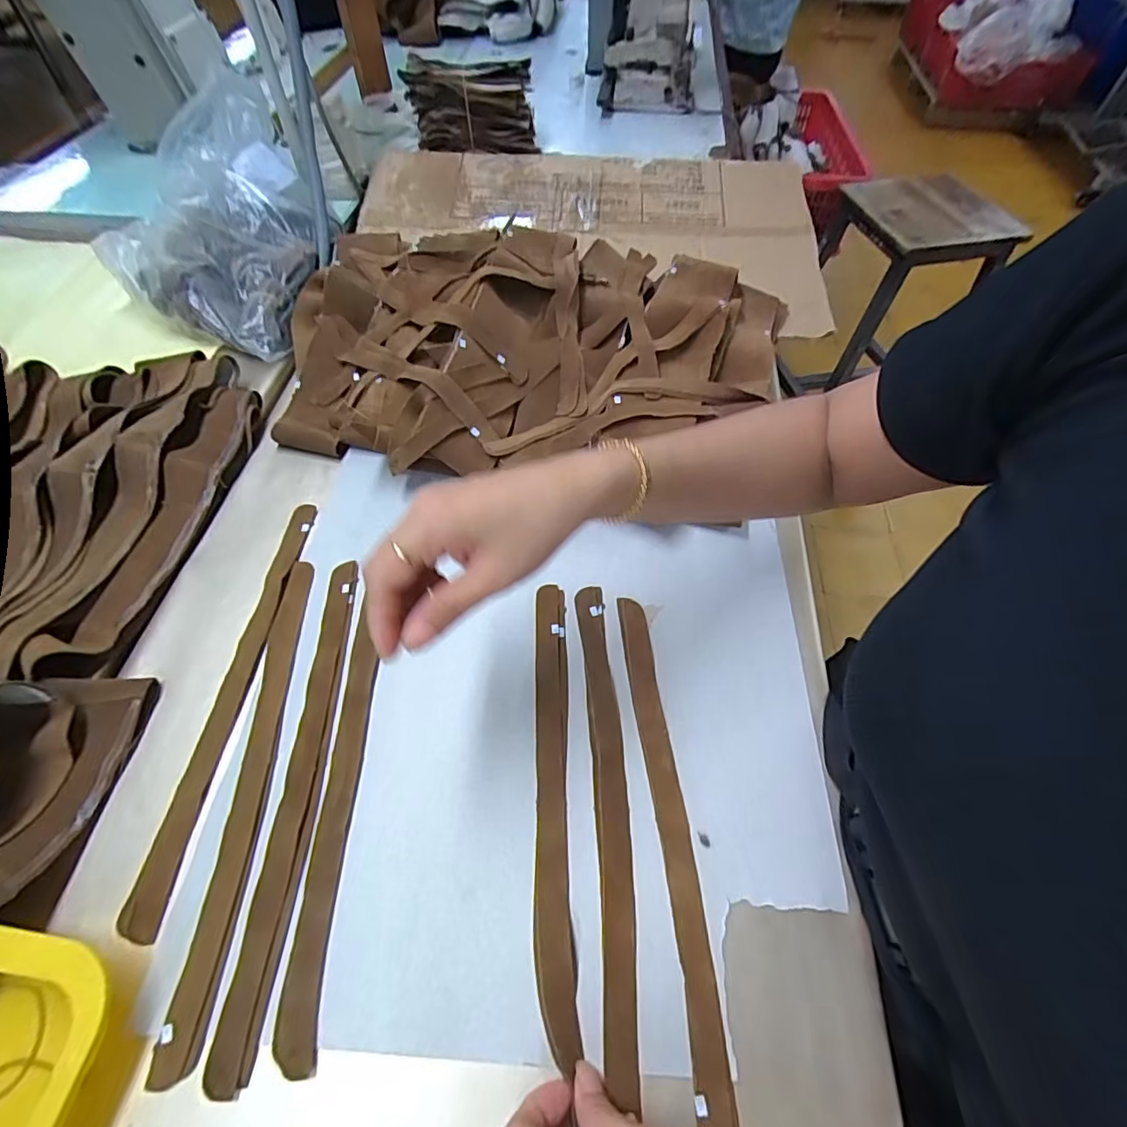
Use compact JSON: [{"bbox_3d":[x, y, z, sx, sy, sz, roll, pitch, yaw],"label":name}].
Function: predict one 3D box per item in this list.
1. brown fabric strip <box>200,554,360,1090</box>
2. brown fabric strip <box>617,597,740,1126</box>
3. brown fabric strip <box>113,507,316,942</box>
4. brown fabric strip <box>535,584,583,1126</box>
[{"bbox_3d":[-0.176,0.138,0.367,0.025,0.004,0.320,0,57,-1],"label":"brown fabric strip"},{"bbox_3d":[0.069,0.164,0.350,0.025,0.006,0.316,-1,57,-7],"label":"brown fabric strip"},{"bbox_3d":[-0.243,0.085,0.404,0.024,0.006,0.317,3,57,1],"label":"brown fabric strip"},{"bbox_3d":[-0.007,0.142,0.363,0.023,0.008,0.285,3,58,-8],"label":"brown fabric strip"}]

